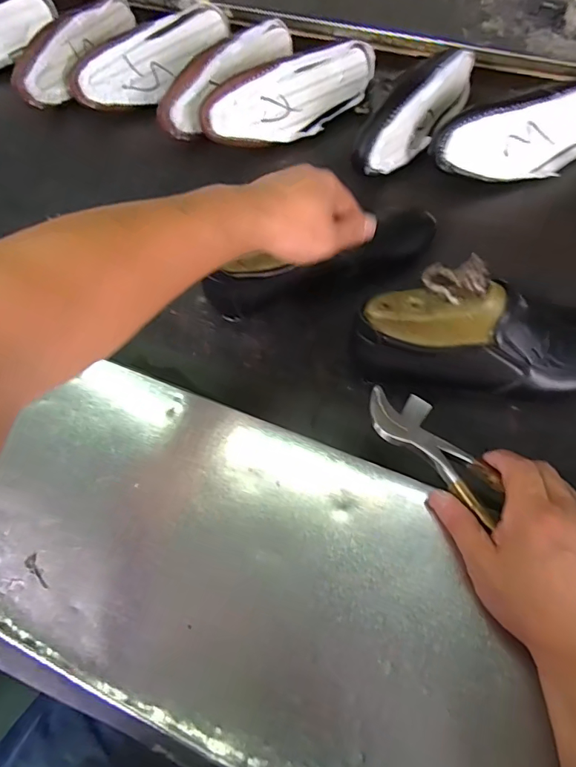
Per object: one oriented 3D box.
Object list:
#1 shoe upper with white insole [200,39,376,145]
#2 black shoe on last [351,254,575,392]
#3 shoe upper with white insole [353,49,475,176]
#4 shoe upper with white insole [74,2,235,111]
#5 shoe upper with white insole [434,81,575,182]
[{"bbox_3d":[0.011,-0.395,0.620,0.268,0.093,0.062,-30,65,-13],"label":"shoe upper with white insole"},{"bbox_3d":[0.192,-0.042,0.402,0.260,0.108,0.080,8,63,7],"label":"black shoe on last"},{"bbox_3d":[0.158,-0.354,0.580,0.065,0.095,0.244,36,69,19],"label":"shoe upper with white insole"},{"bbox_3d":[-0.205,-0.507,0.683,0.075,0.075,0.266,37,70,19],"label":"shoe upper with white insole"},{"bbox_3d":[0.307,-0.321,0.562,0.263,0.071,0.084,-20,63,-8],"label":"shoe upper with white insole"}]

